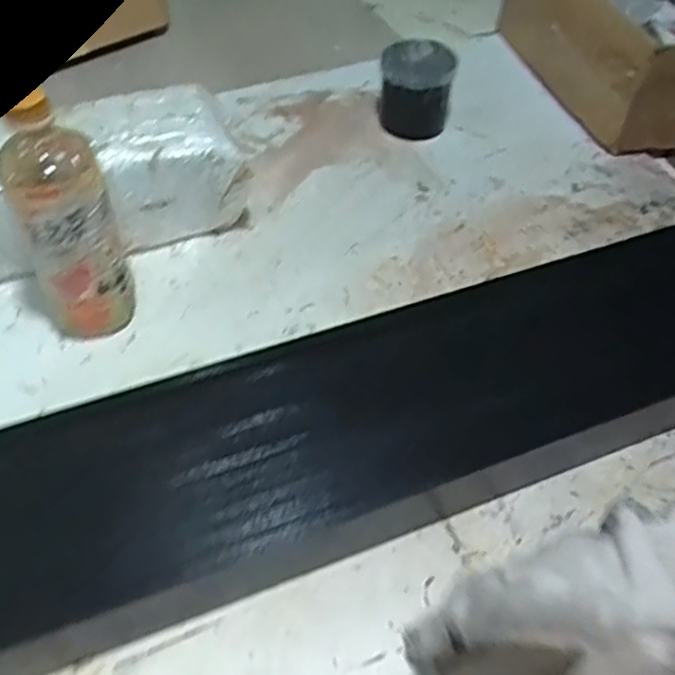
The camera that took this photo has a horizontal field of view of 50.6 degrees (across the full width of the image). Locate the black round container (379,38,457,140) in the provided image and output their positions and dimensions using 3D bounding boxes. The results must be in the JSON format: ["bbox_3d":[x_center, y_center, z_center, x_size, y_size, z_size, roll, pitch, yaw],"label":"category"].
[{"bbox_3d":[0.085,-0.267,0.779,0.073,0.082,0.073,1,49,-1],"label":"black round container"}]

